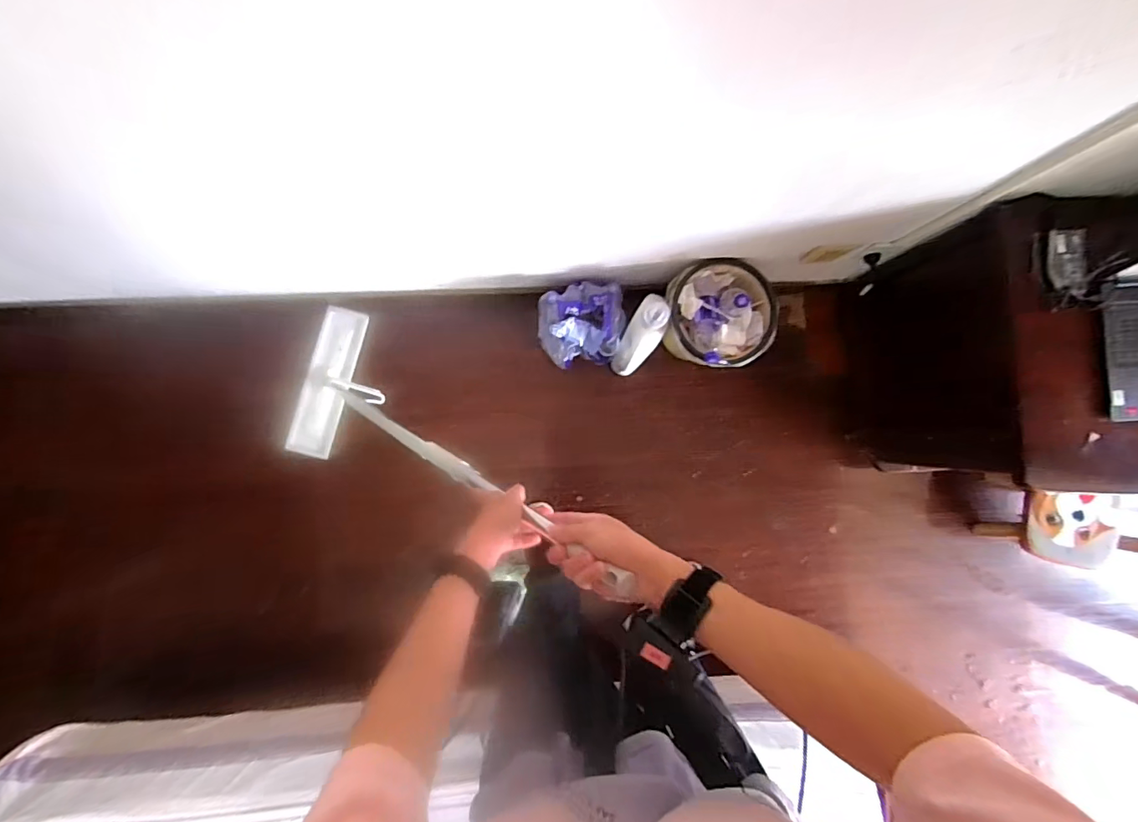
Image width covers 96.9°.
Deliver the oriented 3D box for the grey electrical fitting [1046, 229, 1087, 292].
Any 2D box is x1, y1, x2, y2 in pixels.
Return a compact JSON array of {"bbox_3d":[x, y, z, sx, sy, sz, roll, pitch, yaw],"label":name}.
[{"bbox_3d":[0.852,-0.259,0.862,0.042,0.029,0.107,-2,87,-3],"label":"grey electrical fitting"}]

